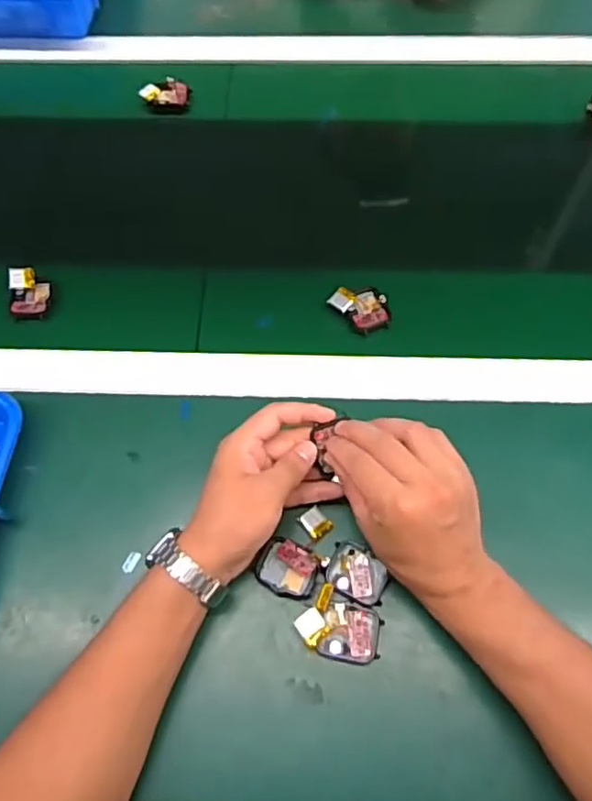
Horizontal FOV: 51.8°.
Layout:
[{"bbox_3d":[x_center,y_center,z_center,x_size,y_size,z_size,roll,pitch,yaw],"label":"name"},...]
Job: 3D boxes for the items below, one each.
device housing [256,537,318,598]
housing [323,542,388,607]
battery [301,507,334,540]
[{"bbox_3d":[-0.005,0.124,0.451,0.044,0.008,0.037,22,66,12],"label":"device housing"},{"bbox_3d":[0.046,0.127,0.449,0.044,0.006,0.038,17,65,10],"label":"housing"},{"bbox_3d":[0.015,0.094,0.469,0.019,0.004,0.022,-38,69,-16],"label":"battery"}]

